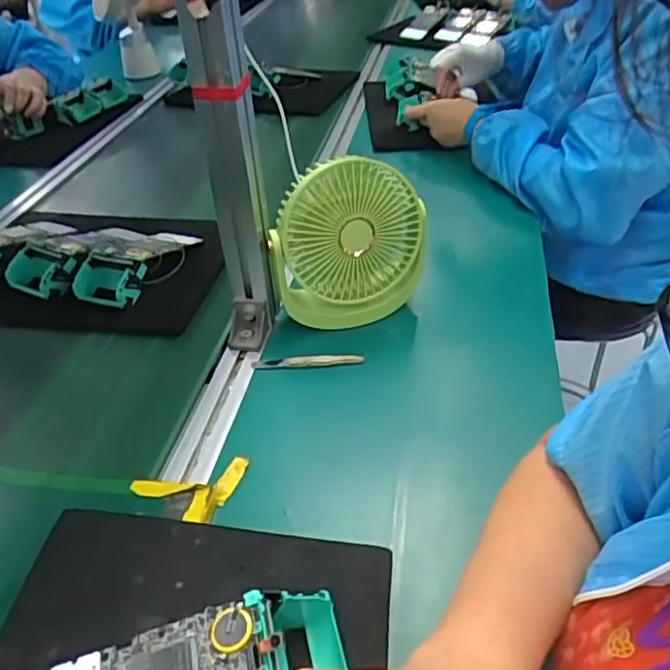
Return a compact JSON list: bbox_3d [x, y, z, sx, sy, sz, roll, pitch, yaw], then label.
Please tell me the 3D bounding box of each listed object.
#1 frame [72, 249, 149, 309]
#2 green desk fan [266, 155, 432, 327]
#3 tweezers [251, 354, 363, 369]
[{"bbox_3d":[-0.258,-0.061,0.710,0.084,0.048,0.047,14,42,21],"label":"frame"},{"bbox_3d":[0.015,-0.092,0.646,0.158,0.167,0.067,-19,41,-18],"label":"green desk fan"},{"bbox_3d":[-0.027,0.026,0.630,0.108,0.005,0.014,-4,39,0],"label":"tweezers"}]

